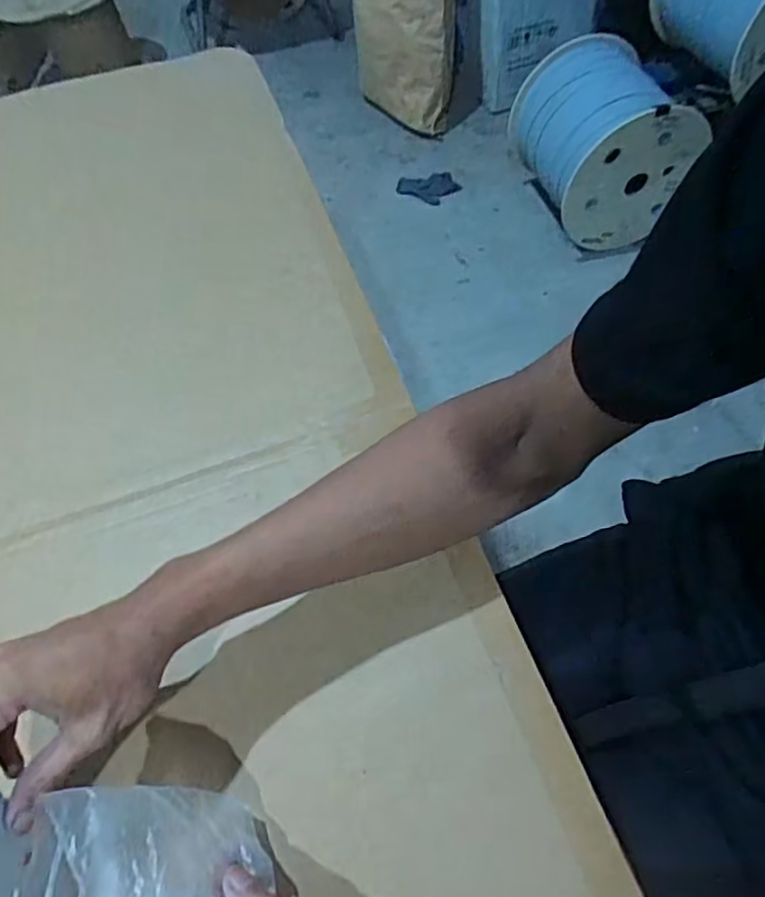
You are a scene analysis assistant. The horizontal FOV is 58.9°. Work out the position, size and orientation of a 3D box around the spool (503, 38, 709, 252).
[{"bbox_3d":[0.510,-0.727,1.575,0.310,0.342,0.391,-16,59,-6],"label":"spool"}]

